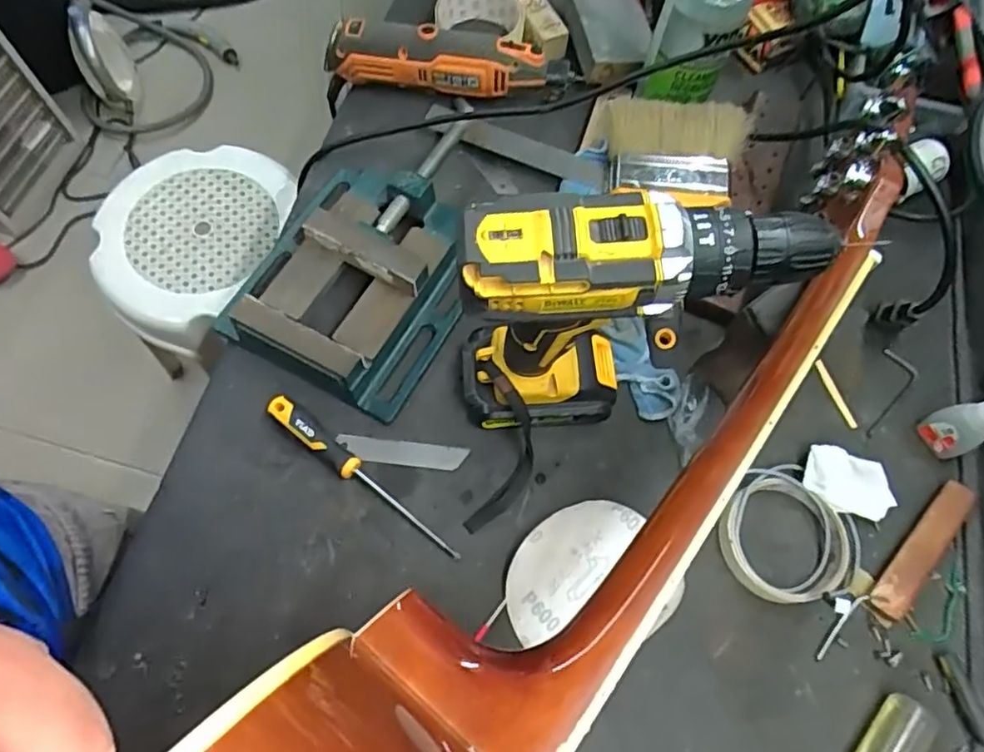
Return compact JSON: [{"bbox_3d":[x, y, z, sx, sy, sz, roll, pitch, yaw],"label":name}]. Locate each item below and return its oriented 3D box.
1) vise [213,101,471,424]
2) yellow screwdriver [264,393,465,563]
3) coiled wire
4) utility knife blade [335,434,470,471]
[{"bbox_3d":[-0.090,-0.115,0.514,0.171,0.059,0.261,26,68,9],"label":"vise"},{"bbox_3d":[-0.094,0.073,0.447,0.172,0.025,0.019,38,71,13],"label":"yellow screwdriver"},{"bbox_3d":[0.212,0.113,0.444,0.096,0.024,0.095,1,67,-2],"label":"coiled wire"},{"bbox_3d":[-0.068,0.058,0.470,0.096,0.006,0.019,6,72,1],"label":"utility knife blade"}]

